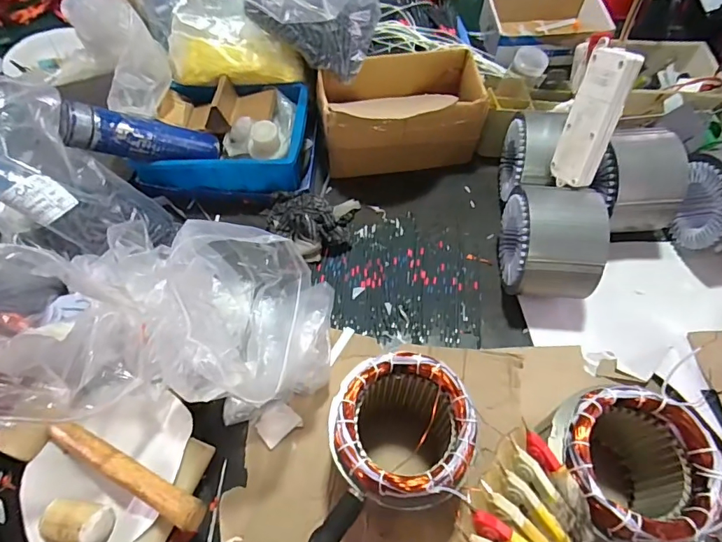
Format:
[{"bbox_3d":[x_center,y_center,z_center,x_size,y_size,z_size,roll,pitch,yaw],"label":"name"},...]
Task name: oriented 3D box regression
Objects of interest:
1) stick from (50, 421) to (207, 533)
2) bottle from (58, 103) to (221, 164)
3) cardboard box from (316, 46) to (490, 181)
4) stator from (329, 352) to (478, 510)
[{"bbox_3d":[-0.272,0.224,0.518,0.246,0.017,0.028,14,60,27],"label":"stick"},{"bbox_3d":[-0.337,-0.208,0.723,0.229,0.065,0.051,-3,50,-44],"label":"bottle"},{"bbox_3d":[0.071,-0.280,0.830,0.277,0.141,0.148,-9,59,-5],"label":"cardboard box"},{"bbox_3d":[0.044,0.188,0.514,0.142,0.156,0.140,0,59,1],"label":"stator"}]

